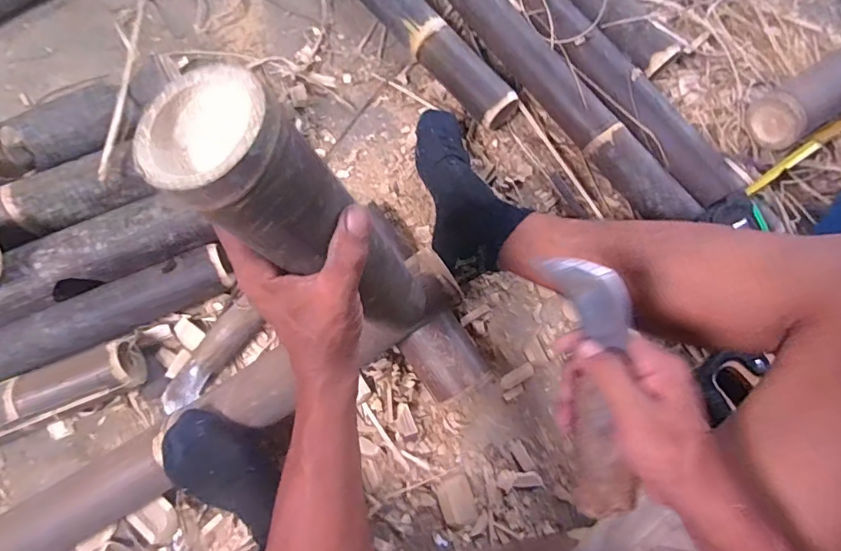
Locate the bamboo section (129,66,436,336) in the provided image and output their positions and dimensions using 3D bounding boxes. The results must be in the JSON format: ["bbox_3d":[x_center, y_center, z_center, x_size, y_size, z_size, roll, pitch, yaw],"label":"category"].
[{"bbox_3d":[-0.061,-0.021,0.355,0.059,0.311,0.064,25,81,21],"label":"bamboo section"}]

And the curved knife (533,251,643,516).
[{"bbox_3d":[0.128,0.082,0.356,0.048,0.035,0.190,-7,92,0],"label":"curved knife"}]

